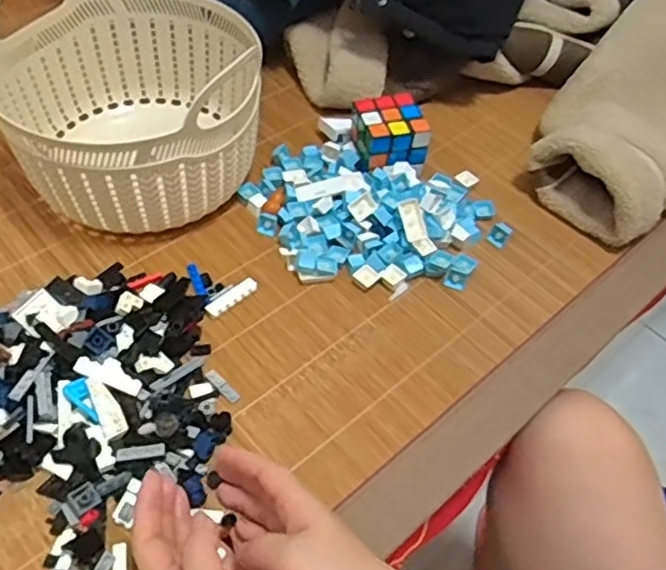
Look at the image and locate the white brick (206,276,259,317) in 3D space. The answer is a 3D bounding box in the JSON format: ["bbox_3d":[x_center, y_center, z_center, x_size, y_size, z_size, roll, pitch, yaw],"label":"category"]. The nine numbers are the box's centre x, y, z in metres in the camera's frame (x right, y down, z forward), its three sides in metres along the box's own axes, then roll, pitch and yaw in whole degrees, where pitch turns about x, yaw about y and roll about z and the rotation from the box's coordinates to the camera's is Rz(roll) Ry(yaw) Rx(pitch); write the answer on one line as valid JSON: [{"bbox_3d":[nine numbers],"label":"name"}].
[{"bbox_3d":[-0.083,0.010,0.542,0.014,0.009,0.046,40,59,23],"label":"white brick"}]

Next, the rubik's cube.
[{"bbox_3d":[0.053,-0.143,0.640,0.058,0.061,0.069,-11,55,-13],"label":"rubik's cube"}]

